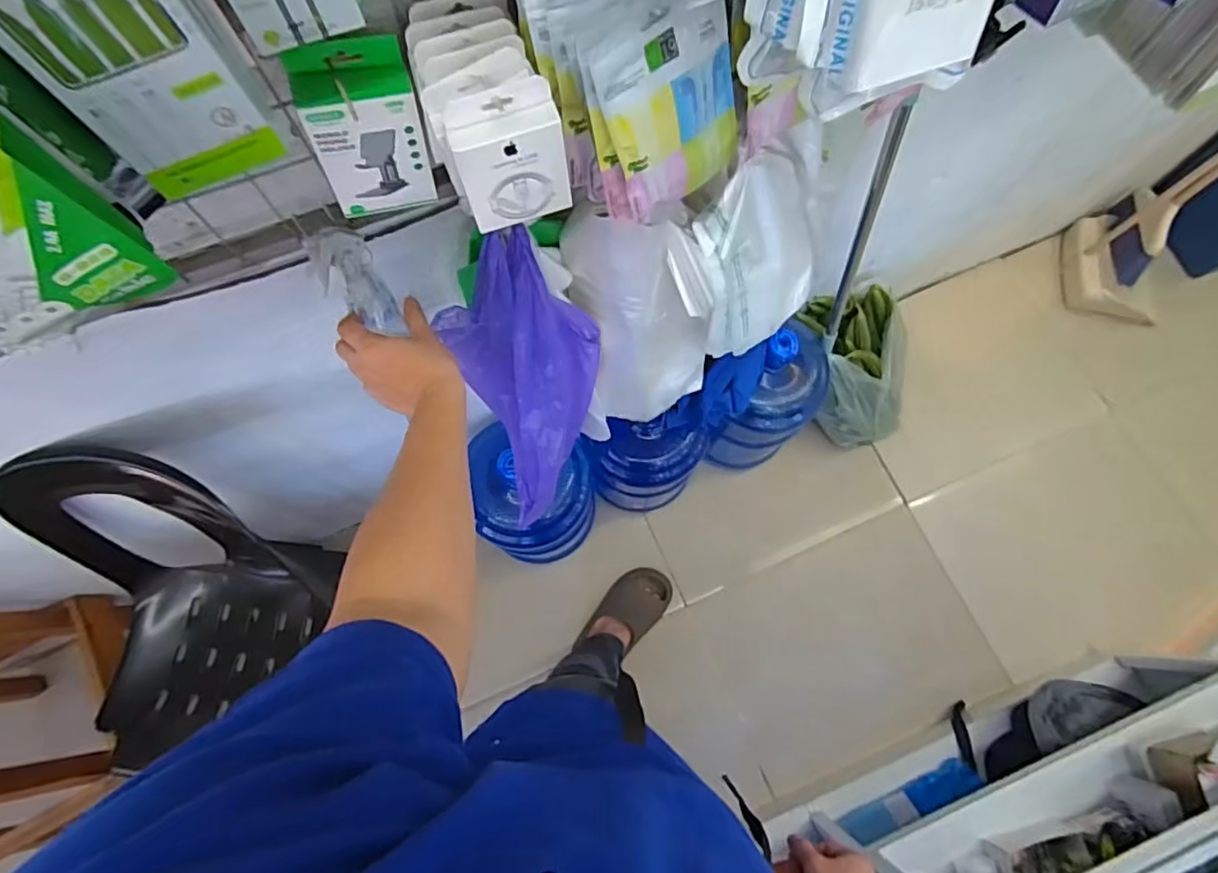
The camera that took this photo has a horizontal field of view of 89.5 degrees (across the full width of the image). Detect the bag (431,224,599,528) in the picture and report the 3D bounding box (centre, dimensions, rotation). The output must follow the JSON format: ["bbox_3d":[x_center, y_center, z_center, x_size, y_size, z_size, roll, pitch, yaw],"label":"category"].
[{"bbox_3d":[-0.100,-0.061,0.740,0.172,0.412,0.096,-2,45,1],"label":"bag"}]

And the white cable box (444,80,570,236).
[{"bbox_3d":[-0.069,-0.196,0.438,0.075,0.094,0.029,-18,73,-5],"label":"white cable box"}]

